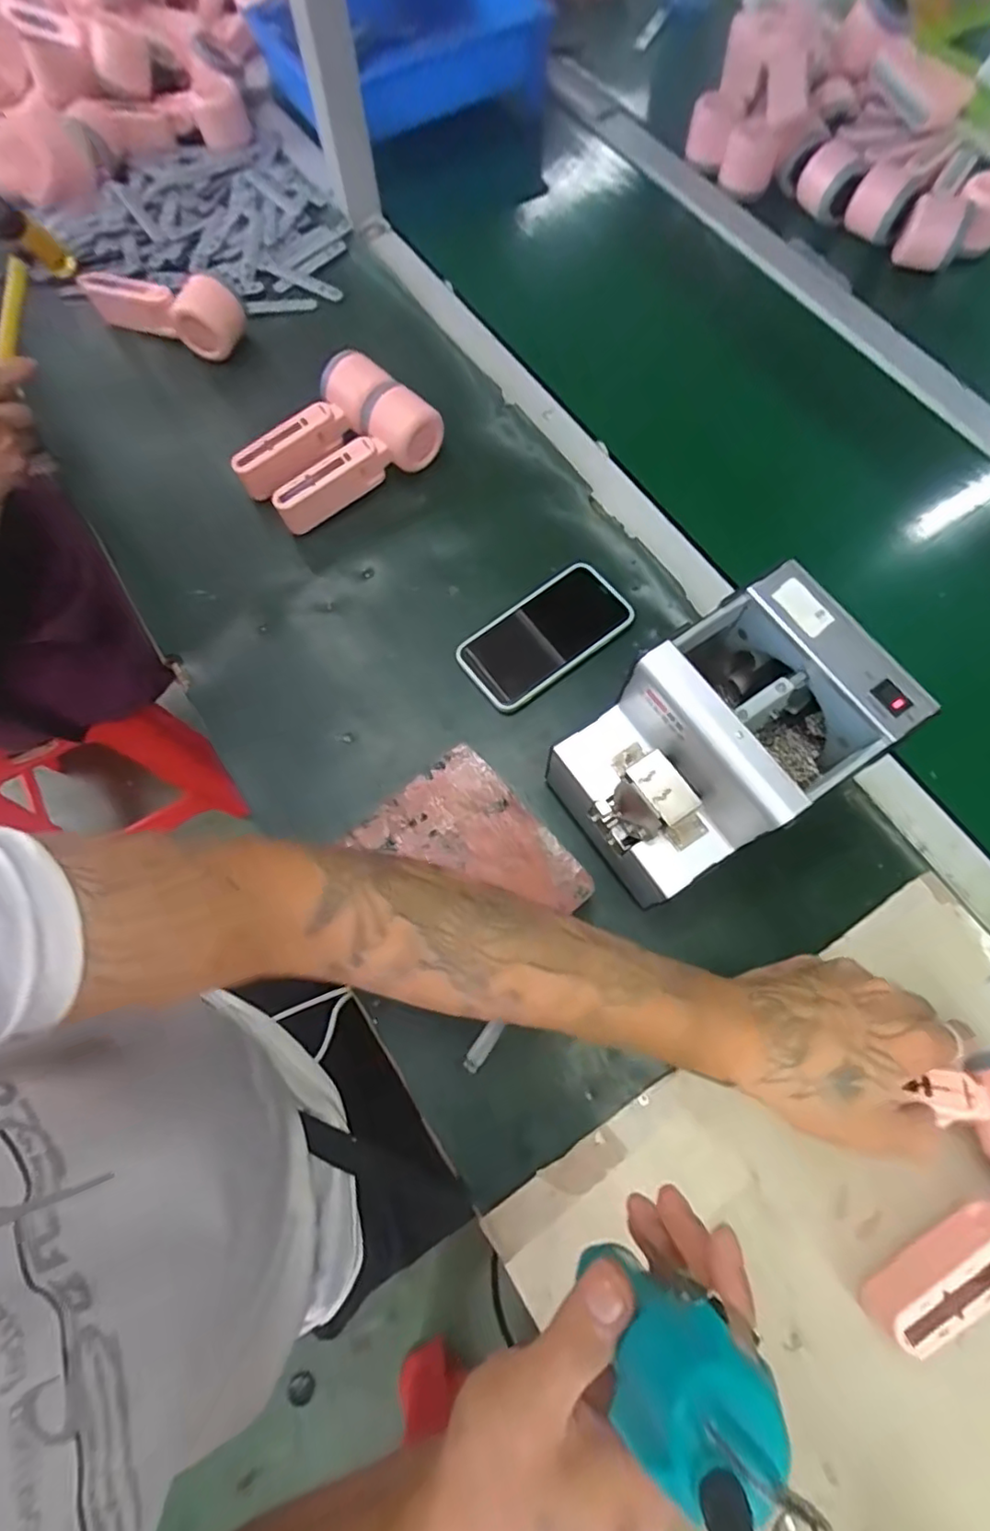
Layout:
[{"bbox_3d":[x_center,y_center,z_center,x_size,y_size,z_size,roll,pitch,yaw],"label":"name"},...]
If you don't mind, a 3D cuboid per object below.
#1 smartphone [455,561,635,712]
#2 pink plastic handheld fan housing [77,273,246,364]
[{"bbox_3d":[0.042,-0.113,0.518,0.146,0.005,0.076,-35,75,-9],"label":"smartphone"},{"bbox_3d":[-0.326,-0.451,0.596,0.161,0.058,0.049,21,74,7],"label":"pink plastic handheld fan housing"}]

